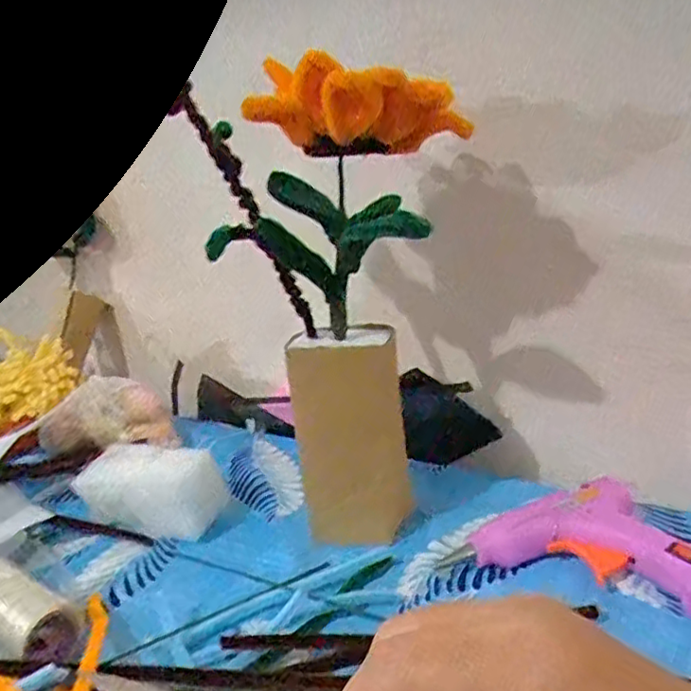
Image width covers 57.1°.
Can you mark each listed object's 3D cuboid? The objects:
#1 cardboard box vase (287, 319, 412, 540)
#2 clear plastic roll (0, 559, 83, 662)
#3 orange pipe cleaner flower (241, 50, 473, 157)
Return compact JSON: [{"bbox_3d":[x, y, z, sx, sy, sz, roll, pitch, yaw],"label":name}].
[{"bbox_3d":[0.004,0.057,0.408,0.068,0.127,0.040,-8,17,1],"label":"cardboard box vase"},{"bbox_3d":[-0.196,0.146,0.361,0.114,0.026,0.032,4,21,36],"label":"clear plastic roll"},{"bbox_3d":[0.006,-0.133,0.354,0.099,0.049,0.076,10,24,43],"label":"orange pipe cleaner flower"}]

